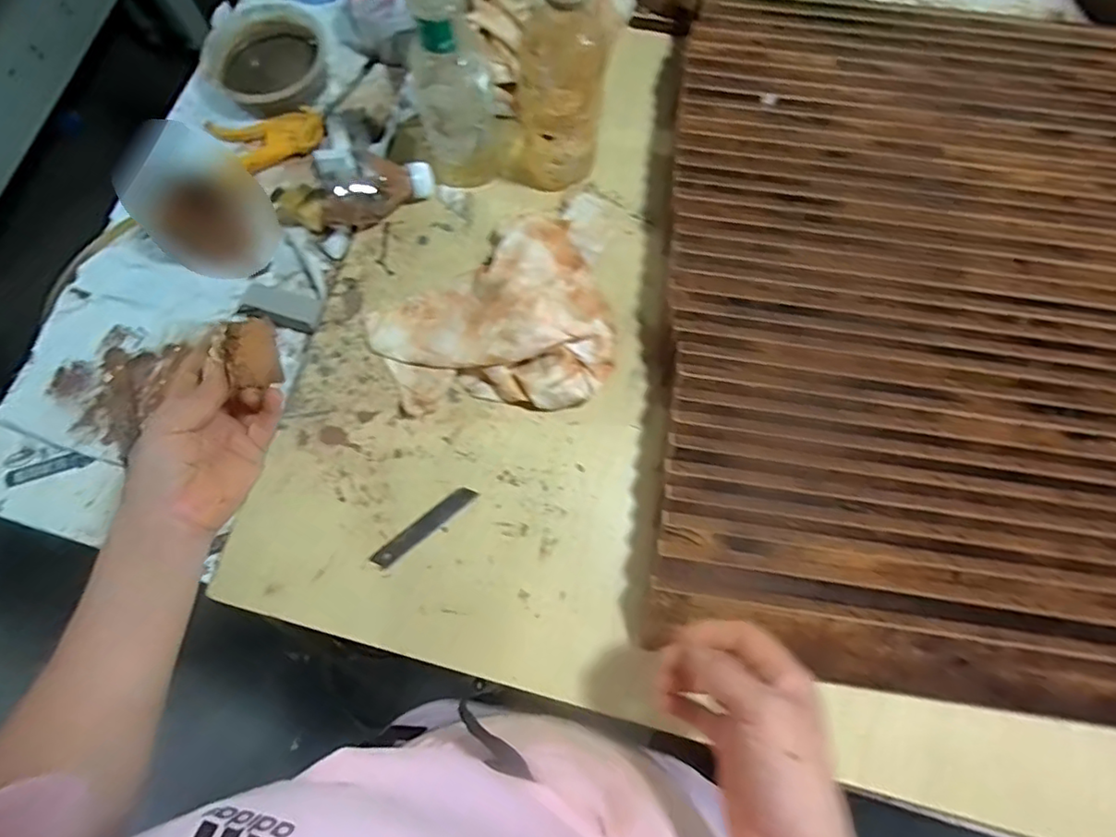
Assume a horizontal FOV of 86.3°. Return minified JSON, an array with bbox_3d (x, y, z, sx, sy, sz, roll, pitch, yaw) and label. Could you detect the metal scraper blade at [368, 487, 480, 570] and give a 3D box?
[{"bbox_3d":[-0.110,0.090,0.495,0.096,0.004,0.017,-38,81,-10],"label":"metal scraper blade"}]

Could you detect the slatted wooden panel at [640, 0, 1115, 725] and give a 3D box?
[{"bbox_3d":[0.326,-0.095,0.495,0.456,0.033,0.604,6,78,3],"label":"slatted wooden panel"}]

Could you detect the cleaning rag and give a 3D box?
[{"bbox_3d":[-0.050,-0.073,0.511,0.204,0.057,0.159,-26,75,-6],"label":"cleaning rag"}]

